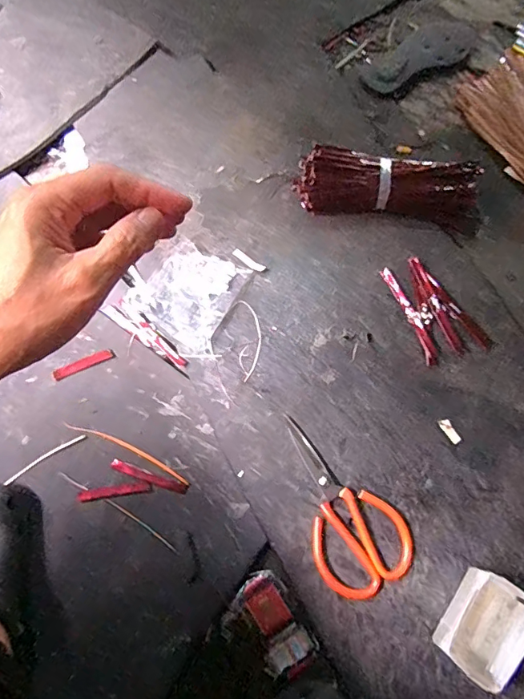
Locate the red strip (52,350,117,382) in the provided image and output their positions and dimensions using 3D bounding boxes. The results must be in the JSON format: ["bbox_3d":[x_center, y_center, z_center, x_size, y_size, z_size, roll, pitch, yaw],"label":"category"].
[{"bbox_3d":[-0.241,0.019,0.633,0.082,0.004,0.017,-24,78,-13],"label":"red strip"}]

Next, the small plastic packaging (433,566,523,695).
[{"bbox_3d":[0.244,0.300,0.506,0.065,0.062,0.101,33,78,10],"label":"small plastic packaging"}]

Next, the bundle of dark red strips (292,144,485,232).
[{"bbox_3d":[0.181,-0.235,0.683,0.267,0.056,0.086,7,74,5],"label":"bundle of dark red strips"}]

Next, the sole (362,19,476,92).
[{"bbox_3d":[0.275,-0.519,0.821,0.228,0.014,0.088,-30,78,-9],"label":"sole"}]

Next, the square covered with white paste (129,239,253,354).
[{"bbox_3d":[-0.100,-0.080,0.652,0.116,0.035,0.144,29,77,9],"label":"square covered with white paste"}]

